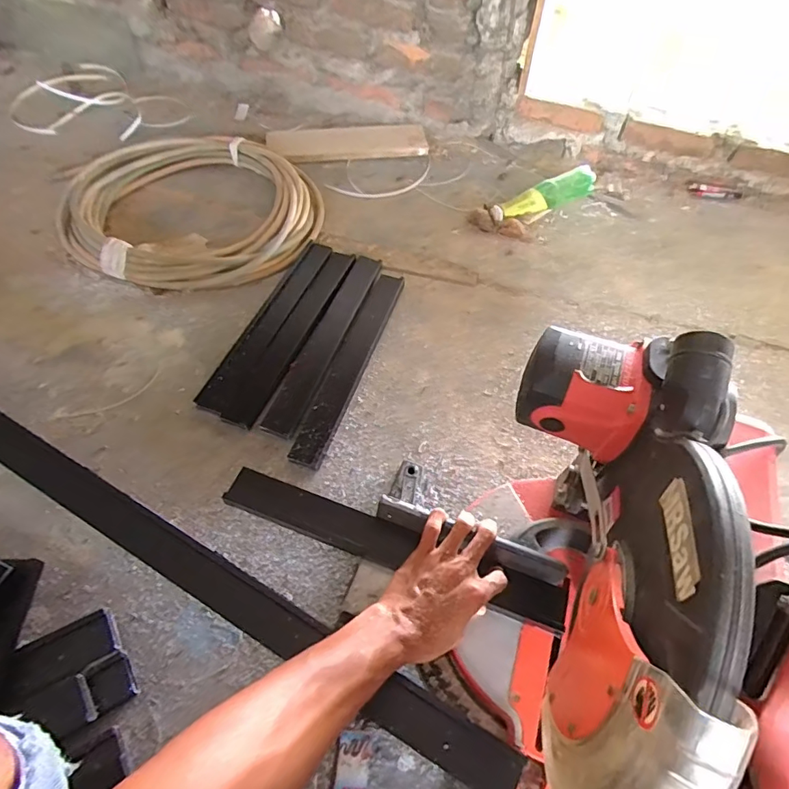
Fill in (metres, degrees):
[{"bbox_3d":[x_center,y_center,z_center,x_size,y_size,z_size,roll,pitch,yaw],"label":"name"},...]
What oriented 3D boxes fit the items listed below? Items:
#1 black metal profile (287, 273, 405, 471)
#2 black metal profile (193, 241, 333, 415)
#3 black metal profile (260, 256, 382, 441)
[{"bbox_3d":[-0.065,-0.053,0.778,0.047,0.016,0.382,16,58,10],"label":"black metal profile"},{"bbox_3d":[-0.209,-0.130,0.822,0.053,0.016,0.394,18,59,11],"label":"black metal profile"},{"bbox_3d":[-0.109,-0.094,0.807,0.053,0.011,0.386,17,58,10],"label":"black metal profile"}]

